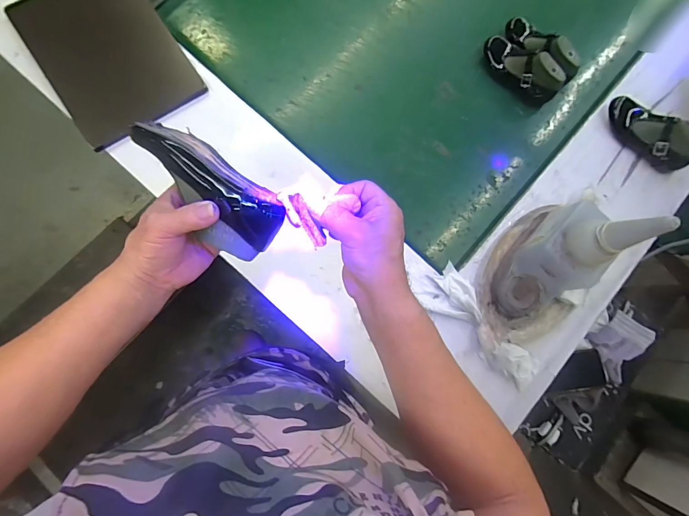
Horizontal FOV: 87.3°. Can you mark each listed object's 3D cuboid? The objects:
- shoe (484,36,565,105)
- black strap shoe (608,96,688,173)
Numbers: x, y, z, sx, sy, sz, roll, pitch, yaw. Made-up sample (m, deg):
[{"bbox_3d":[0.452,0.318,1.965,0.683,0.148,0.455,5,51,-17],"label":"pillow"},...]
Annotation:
[{"bbox_3d":[0.379,-0.411,0.781,0.185,0.084,0.058,42,81,3],"label":"shoe"},{"bbox_3d":[0.605,-0.247,0.714,0.057,0.081,0.183,-41,86,-9],"label":"black strap shoe"}]

